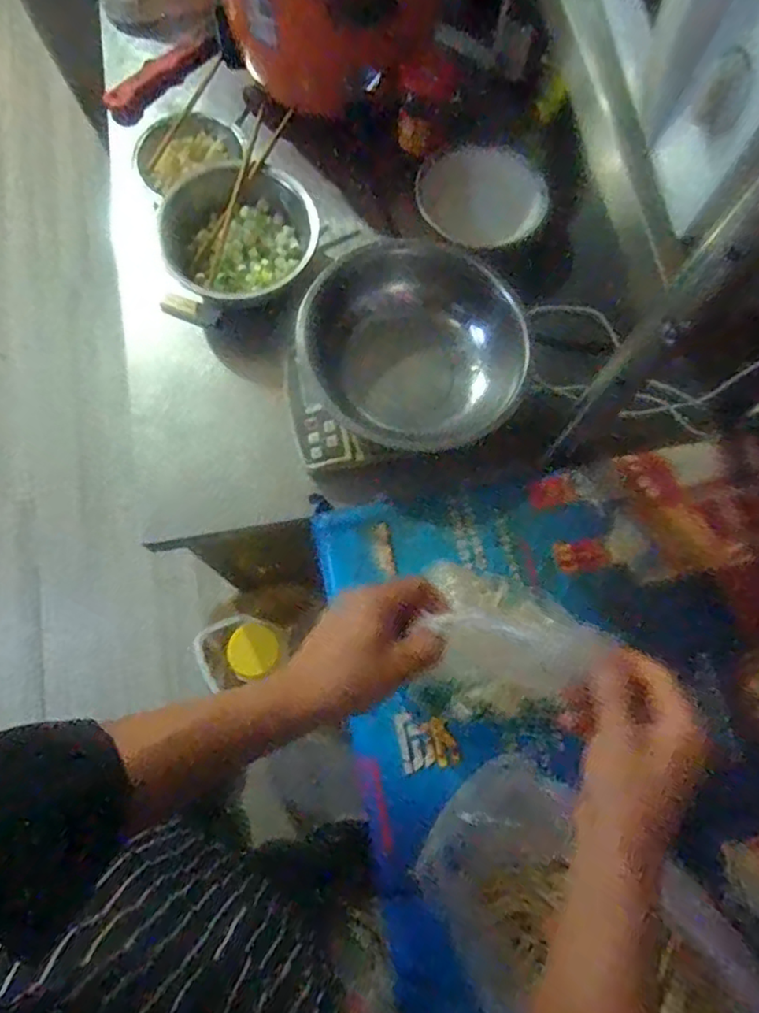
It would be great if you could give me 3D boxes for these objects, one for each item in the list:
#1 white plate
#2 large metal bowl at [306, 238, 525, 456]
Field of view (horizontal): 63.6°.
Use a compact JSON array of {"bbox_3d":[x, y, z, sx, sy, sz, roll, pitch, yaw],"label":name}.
[{"bbox_3d":[0.129,-0.395,0.774,0.152,0.016,0.126,-8,92,10],"label":"white plate"},{"bbox_3d":[0.043,-0.174,0.669,0.226,0.100,0.193,9,75,1],"label":"large metal bowl"}]

